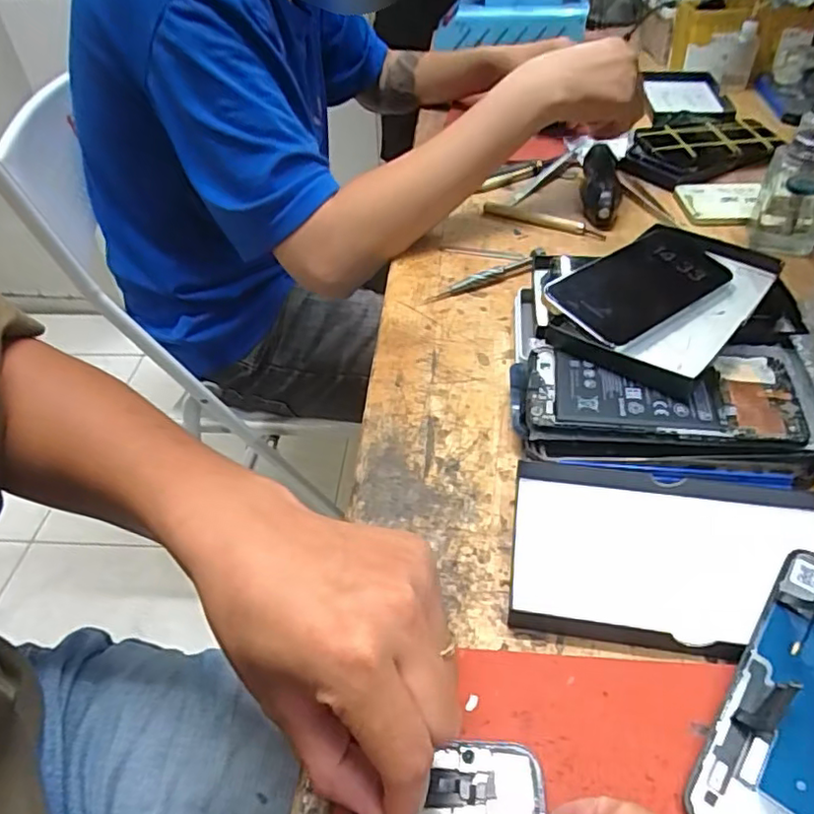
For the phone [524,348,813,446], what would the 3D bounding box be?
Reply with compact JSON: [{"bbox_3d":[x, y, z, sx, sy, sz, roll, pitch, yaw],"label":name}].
[{"bbox_3d":[0.164,-0.009,0.395,0.167,0.011,0.071,2,50,9],"label":"phone"}]

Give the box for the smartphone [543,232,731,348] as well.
[{"bbox_3d":[0.171,-0.090,0.451,0.149,0.009,0.070,-28,64,-27],"label":"smartphone"}]

